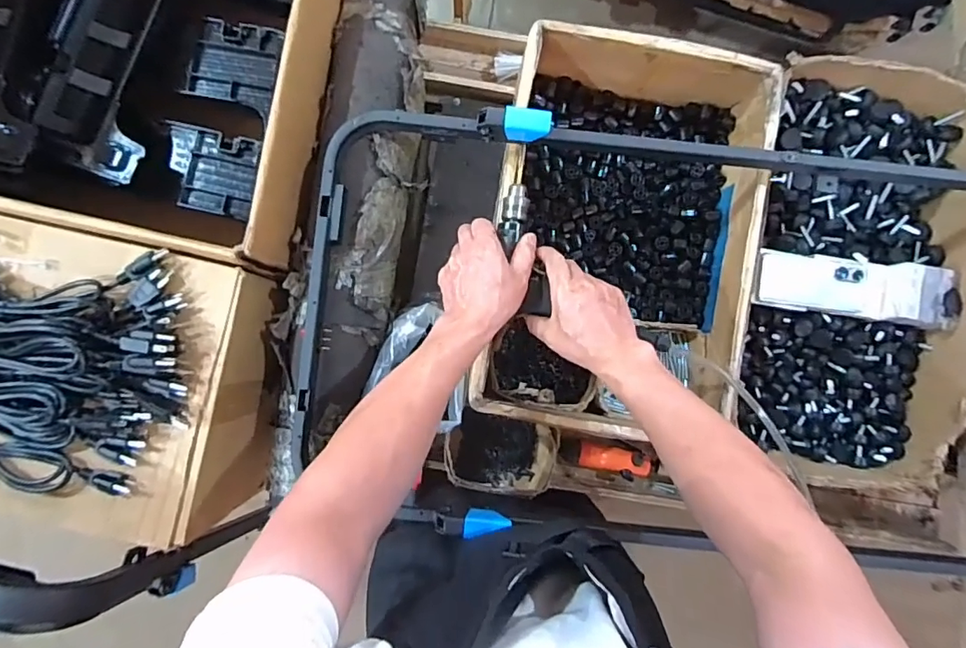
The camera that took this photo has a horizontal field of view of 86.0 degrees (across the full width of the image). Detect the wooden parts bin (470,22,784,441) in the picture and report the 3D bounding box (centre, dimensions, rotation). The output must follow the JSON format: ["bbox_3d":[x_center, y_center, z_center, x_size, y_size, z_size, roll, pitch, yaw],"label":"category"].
[{"bbox_3d":[0.197,-0.125,0.759,0.361,0.168,0.499,9,89,0],"label":"wooden parts bin"}]

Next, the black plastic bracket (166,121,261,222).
[{"bbox_3d":[-0.400,-0.225,0.759,0.137,0.017,0.118,12,89,0],"label":"black plastic bracket"}]

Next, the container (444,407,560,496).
[{"bbox_3d":[0.026,0.214,0.826,0.169,0.094,0.118,8,89,0],"label":"container"}]

